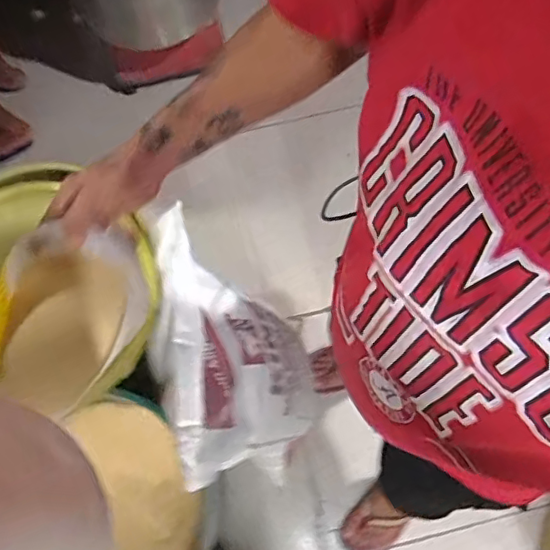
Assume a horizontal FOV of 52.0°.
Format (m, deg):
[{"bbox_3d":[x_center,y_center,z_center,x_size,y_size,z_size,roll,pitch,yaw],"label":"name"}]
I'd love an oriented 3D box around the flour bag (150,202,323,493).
[{"bbox_3d":[-0.062,0.166,1.091,0.146,0.441,0.441,-25,63,29],"label":"flour bag"}]

